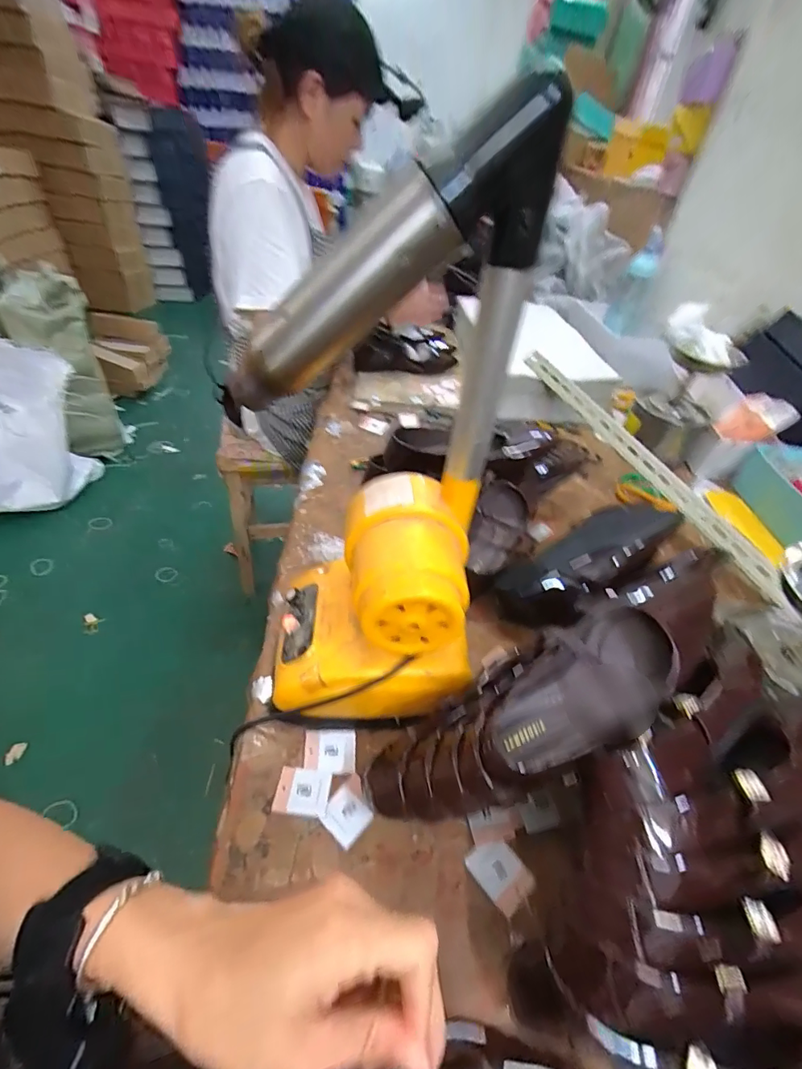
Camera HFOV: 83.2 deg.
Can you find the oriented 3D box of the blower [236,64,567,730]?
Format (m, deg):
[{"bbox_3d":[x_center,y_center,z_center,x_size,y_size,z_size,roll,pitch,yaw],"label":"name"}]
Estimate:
[{"bbox_3d":[-0.017,-0.031,0.375,0.208,0.480,0.180,-7,44,-16],"label":"blower"}]

